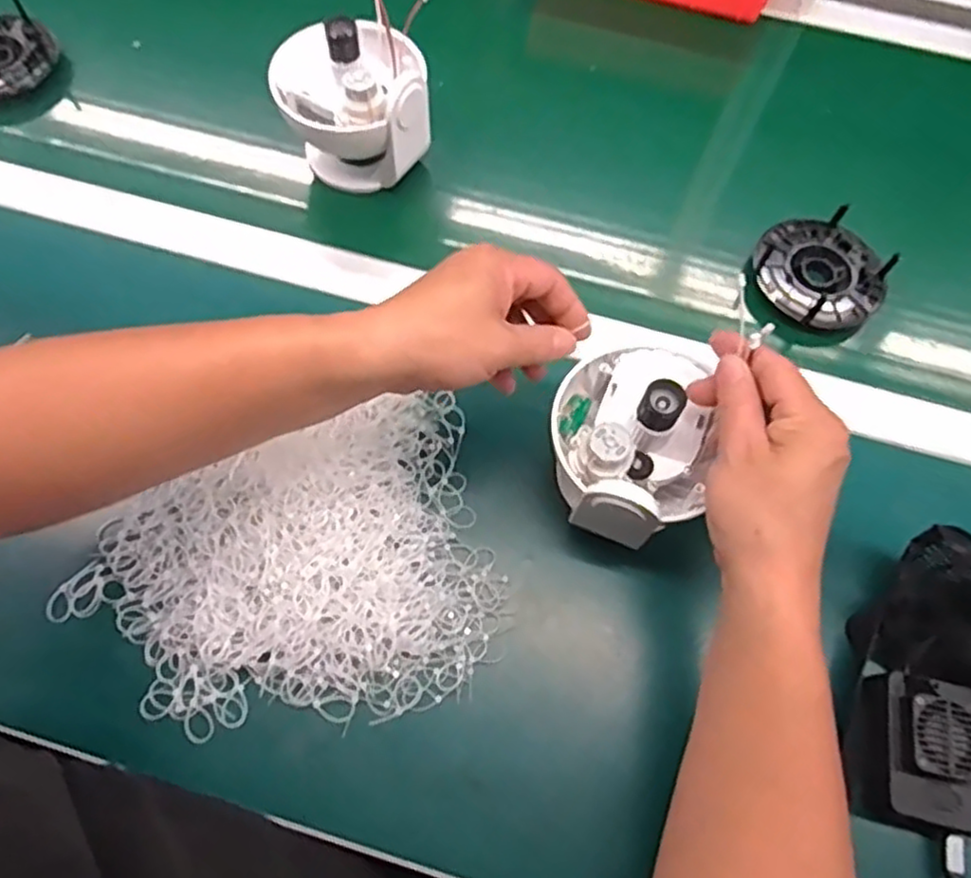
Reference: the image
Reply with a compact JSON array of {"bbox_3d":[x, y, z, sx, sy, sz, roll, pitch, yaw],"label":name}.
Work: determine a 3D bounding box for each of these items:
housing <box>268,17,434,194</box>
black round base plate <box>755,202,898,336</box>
[{"bbox_3d":[-0.106,-0.267,0.558,0.110,0.117,0.097,-11,66,-7],"label":"housing"},{"bbox_3d":[0.266,-0.135,0.547,0.092,0.025,0.099,1,66,-2],"label":"black round base plate"}]

